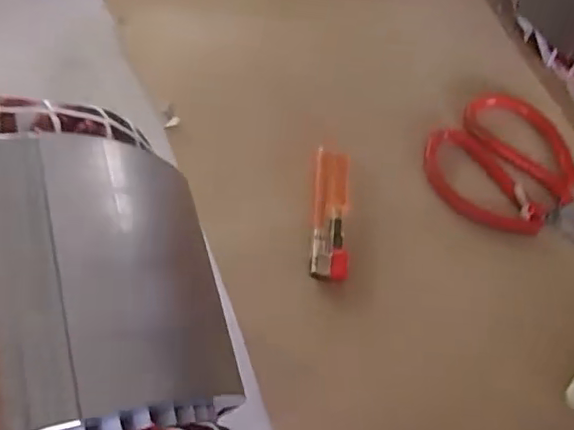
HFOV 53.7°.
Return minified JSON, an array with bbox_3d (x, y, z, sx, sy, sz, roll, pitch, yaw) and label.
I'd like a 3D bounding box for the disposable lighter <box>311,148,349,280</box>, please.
[{"bbox_3d":[0.027,-0.002,0.342,0.021,0.010,0.082,4,67,1],"label":"disposable lighter"}]

